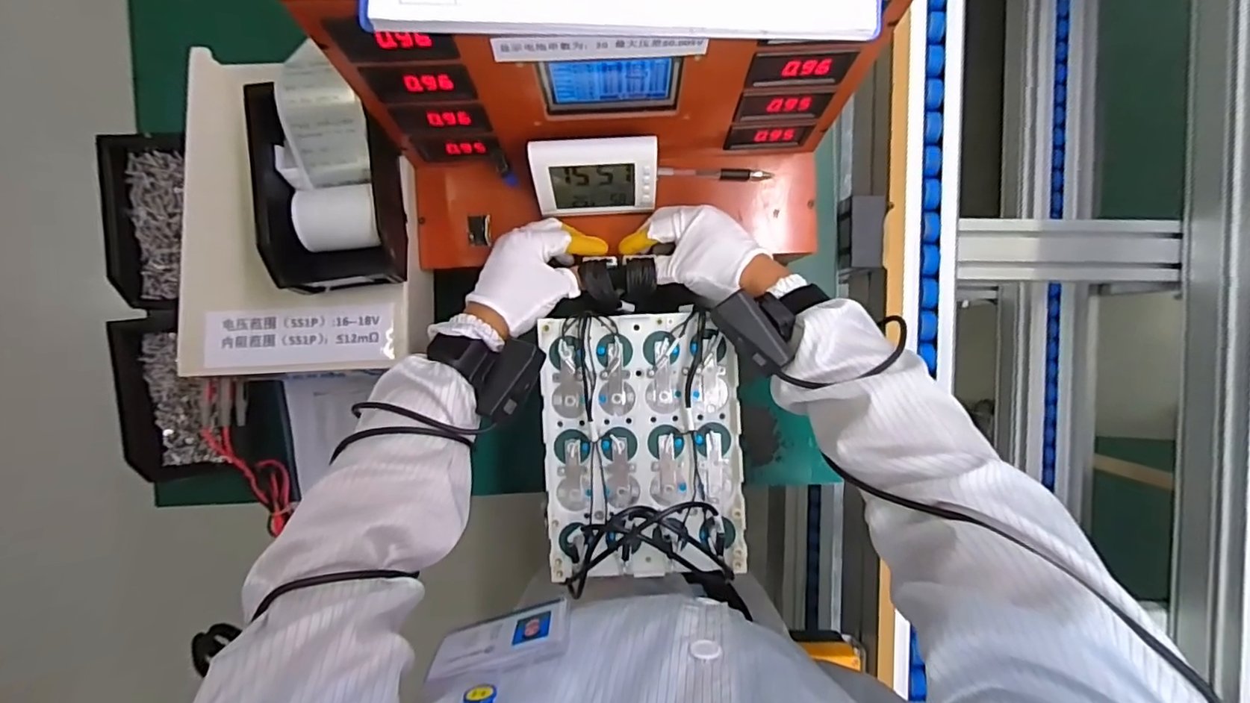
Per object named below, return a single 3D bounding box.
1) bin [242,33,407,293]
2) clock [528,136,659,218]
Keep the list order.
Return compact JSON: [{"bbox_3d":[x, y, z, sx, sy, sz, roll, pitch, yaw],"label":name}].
[{"bbox_3d":[-0.261,-0.156,0.510,0.102,0.075,0.194,-6,91,-1],"label":"bin"},{"bbox_3d":[-0.027,-0.160,0.527,0.110,0.091,0.026,-2,63,0],"label":"clock"}]

